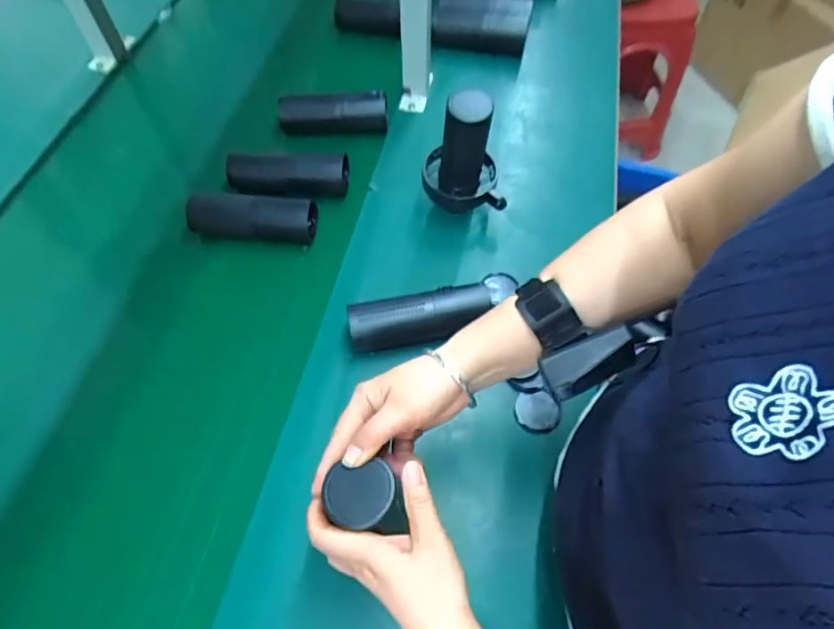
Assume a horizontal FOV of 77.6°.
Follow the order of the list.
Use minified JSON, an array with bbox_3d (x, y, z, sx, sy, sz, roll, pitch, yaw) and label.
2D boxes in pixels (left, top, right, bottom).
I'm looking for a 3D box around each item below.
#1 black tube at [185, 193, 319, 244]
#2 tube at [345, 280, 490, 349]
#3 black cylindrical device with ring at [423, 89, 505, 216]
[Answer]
[{"bbox_3d":[-0.208,-0.126,0.677,0.152,0.057,0.049,1,59,-15],"label":"black tube"},{"bbox_3d":[0.003,0.001,0.597,0.160,0.044,0.047,-10,61,-7],"label":"tube"},{"bbox_3d":[0.059,-0.199,0.648,0.096,0.133,0.088,1,60,-1],"label":"black cylindrical device with ring"}]

